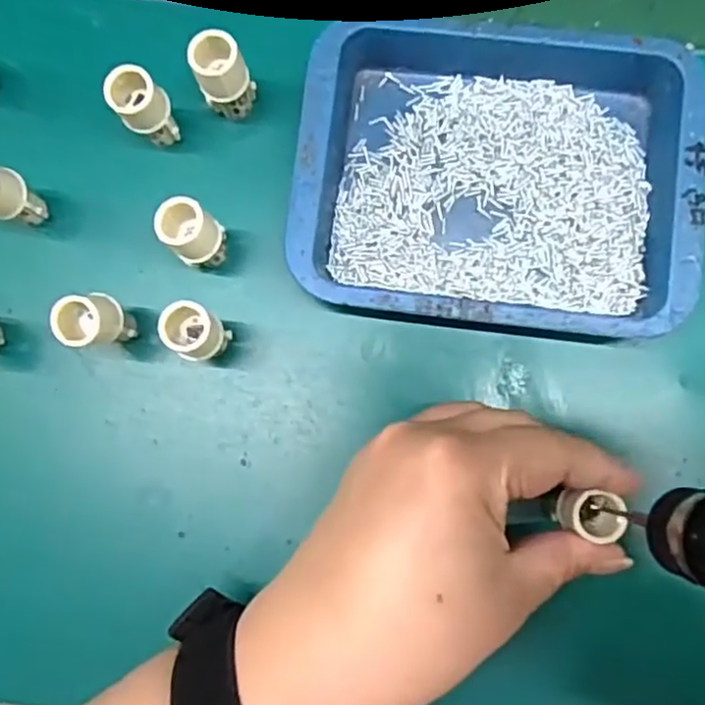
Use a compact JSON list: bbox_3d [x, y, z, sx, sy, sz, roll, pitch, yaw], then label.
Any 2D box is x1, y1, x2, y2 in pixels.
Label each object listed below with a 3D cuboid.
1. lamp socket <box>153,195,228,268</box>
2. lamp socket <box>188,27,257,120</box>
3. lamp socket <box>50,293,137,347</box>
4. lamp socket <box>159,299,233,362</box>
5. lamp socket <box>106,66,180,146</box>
[{"bbox_3d":[-0.062,-0.045,0.268,0.022,0.043,0.020,-1,81,3],"label":"lamp socket"},{"bbox_3d":[-0.051,-0.110,0.274,0.020,0.046,0.021,-1,81,3],"label":"lamp socket"},{"bbox_3d":[-0.100,-0.011,0.264,0.019,0.043,0.021,14,82,5],"label":"lamp socket"},{"bbox_3d":[-0.060,-0.007,0.264,0.020,0.044,0.019,-1,81,3],"label":"lamp socket"},{"bbox_3d":[-0.083,-0.097,0.272,0.019,0.043,0.018,-1,81,3],"label":"lamp socket"}]

